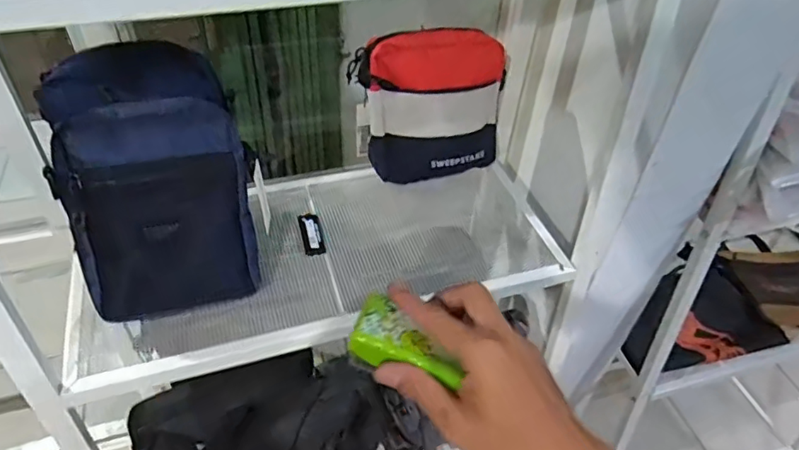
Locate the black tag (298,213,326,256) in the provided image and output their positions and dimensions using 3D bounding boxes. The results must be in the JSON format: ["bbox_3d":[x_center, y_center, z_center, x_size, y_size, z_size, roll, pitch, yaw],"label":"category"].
[{"bbox_3d":[-0.104,0.009,0.662,0.025,0.010,0.065,-11,48,-14],"label":"black tag"}]

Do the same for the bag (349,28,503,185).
[{"bbox_3d":[0.038,-0.146,0.693,0.189,0.162,0.081,0,46,-3],"label":"bag"}]

